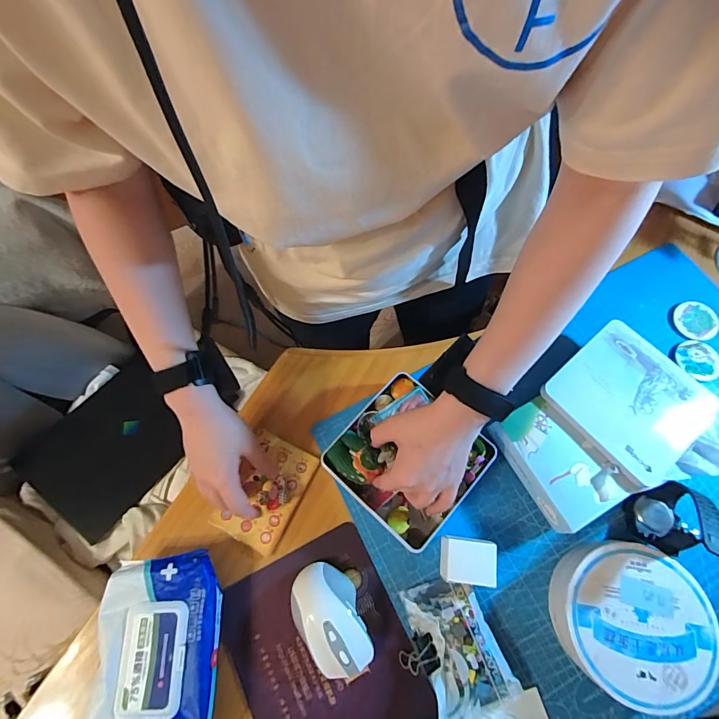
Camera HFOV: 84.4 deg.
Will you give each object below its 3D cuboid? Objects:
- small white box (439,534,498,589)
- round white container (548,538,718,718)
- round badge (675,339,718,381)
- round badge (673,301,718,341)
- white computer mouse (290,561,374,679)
[{"bbox_3d":[0.117,0.217,0.431,0.052,0.041,0.044,5,70,4],"label":"small white box"},{"bbox_3d":[0.273,0.263,0.405,0.135,0.054,0.134,0,70,1],"label":"round white container"},{"bbox_3d":[0.447,0.000,0.523,0.055,0.009,0.052,-2,67,6],"label":"round badge"},{"bbox_3d":[0.460,-0.053,0.542,0.052,0.009,0.057,0,70,1],"label":"round badge"},{"bbox_3d":[-0.033,0.274,0.419,0.068,0.042,0.106,-20,70,-6],"label":"white computer mouse"}]

